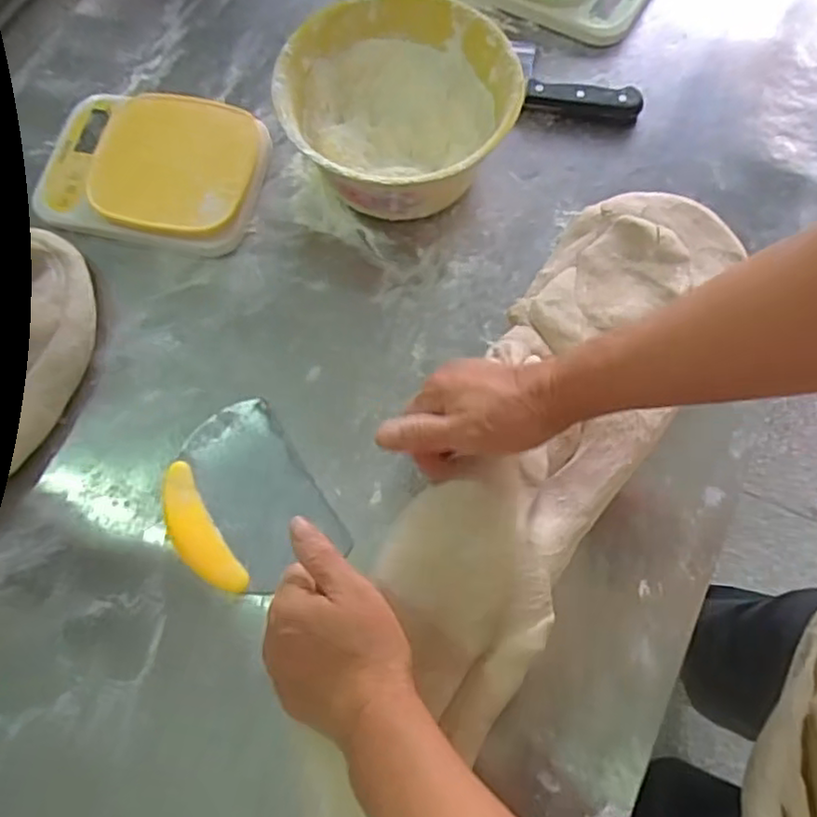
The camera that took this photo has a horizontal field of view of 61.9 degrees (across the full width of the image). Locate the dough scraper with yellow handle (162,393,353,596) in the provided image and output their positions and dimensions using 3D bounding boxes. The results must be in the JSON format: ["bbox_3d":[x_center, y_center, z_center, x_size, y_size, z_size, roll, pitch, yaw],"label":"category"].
[{"bbox_3d":[-0.134,0.072,0.542,0.113,0.008,0.144,-32,72,-10],"label":"dough scraper with yellow handle"}]

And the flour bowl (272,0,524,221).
[{"bbox_3d":[-0.009,-0.257,0.609,0.196,0.092,0.194,0,69,1],"label":"flour bowl"}]

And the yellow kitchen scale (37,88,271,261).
[{"bbox_3d":[-0.240,-0.228,0.637,0.202,0.034,0.146,12,70,6],"label":"yellow kitchen scale"}]

